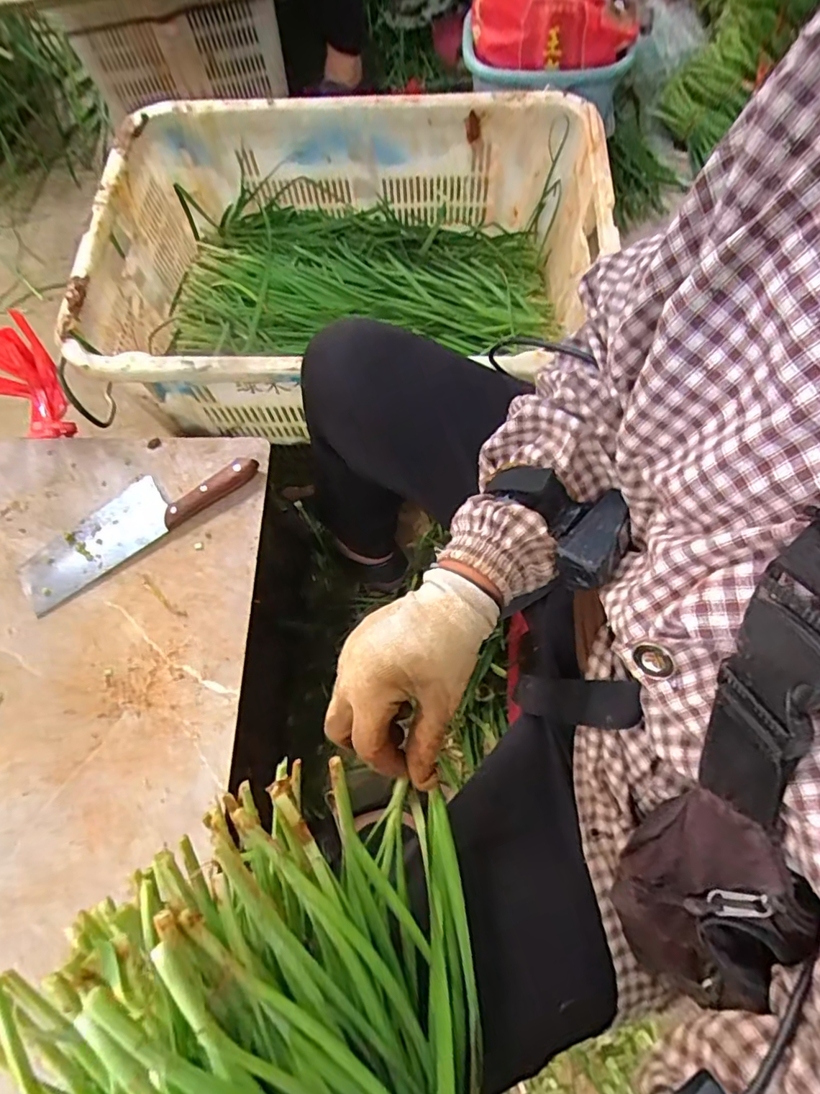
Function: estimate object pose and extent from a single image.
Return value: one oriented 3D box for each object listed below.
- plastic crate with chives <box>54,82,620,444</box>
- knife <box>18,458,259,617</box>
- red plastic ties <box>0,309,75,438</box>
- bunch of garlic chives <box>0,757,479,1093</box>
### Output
[{"bbox_3d":[-0.075,-0.383,0.769,0.633,0.208,0.503,5,70,3],"label":"plastic crate with chives"},{"bbox_3d":[-0.310,-0.036,0.605,0.275,0.023,0.076,-35,74,-12],"label":"knife"},{"bbox_3d":[-0.471,-0.191,0.618,0.132,0.153,0.074,10,71,3],"label":"red plastic ties"},{"bbox_3d":[0.001,0.336,0.247,0.186,0.166,0.465,-24,89,-8],"label":"bunch of garlic chives"}]

